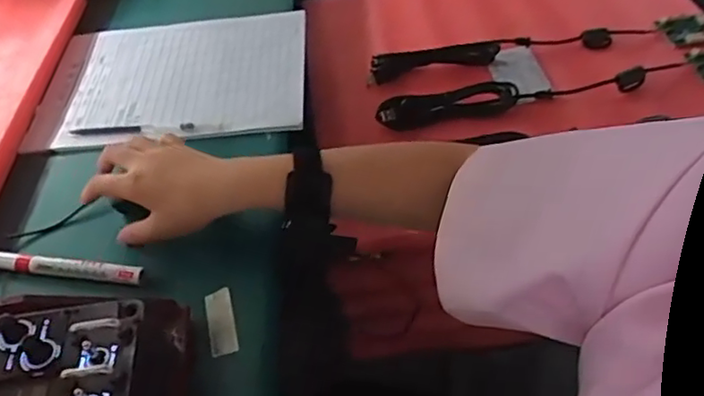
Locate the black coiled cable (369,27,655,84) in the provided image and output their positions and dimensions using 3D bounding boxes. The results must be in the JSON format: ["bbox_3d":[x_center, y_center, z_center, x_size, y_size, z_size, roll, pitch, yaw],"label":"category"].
[{"bbox_3d":[0.189,-0.179,0.761,0.339,0.030,0.034,-12,47,-5],"label":"black coiled cable"}]

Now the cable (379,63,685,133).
[{"bbox_3d":[0.195,-0.116,0.706,0.335,0.027,0.036,-8,47,-1],"label":"cable"}]

